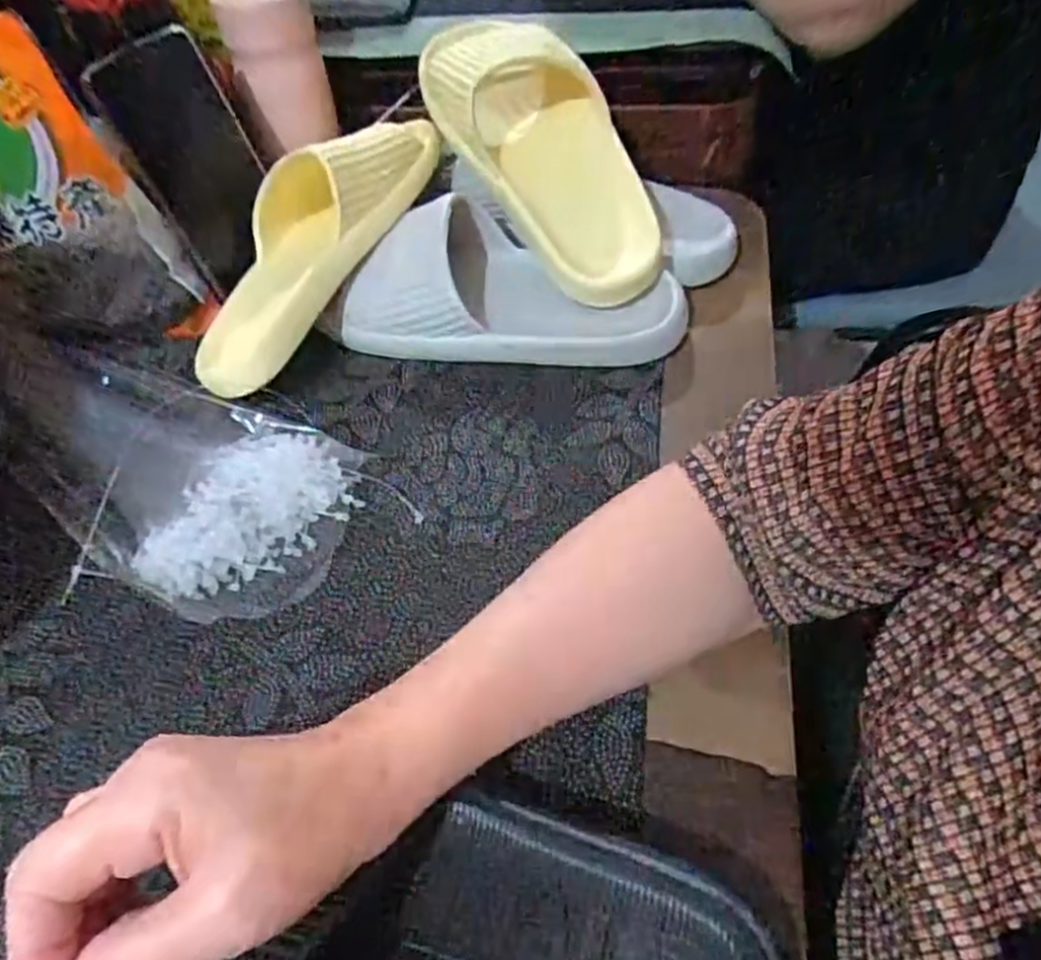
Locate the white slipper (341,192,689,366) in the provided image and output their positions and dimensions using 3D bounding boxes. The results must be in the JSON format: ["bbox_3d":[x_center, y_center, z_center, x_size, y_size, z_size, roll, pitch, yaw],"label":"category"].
[{"bbox_3d":[-0.004,-0.129,0.501,0.219,0.061,0.098,4,53,8],"label":"white slipper"}]

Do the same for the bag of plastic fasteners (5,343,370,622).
[{"bbox_3d":[-0.202,-0.006,0.442,0.222,0.040,0.132,24,58,21],"label":"bag of plastic fasteners"}]

